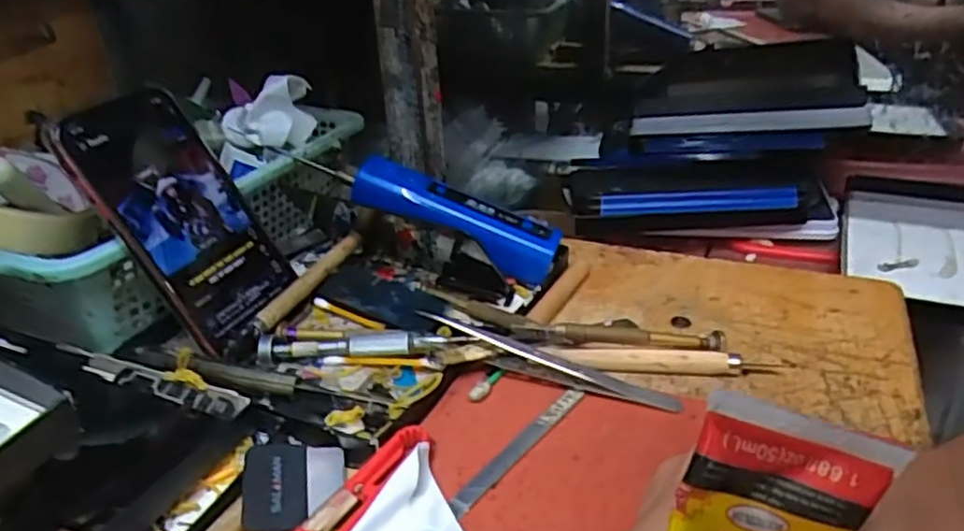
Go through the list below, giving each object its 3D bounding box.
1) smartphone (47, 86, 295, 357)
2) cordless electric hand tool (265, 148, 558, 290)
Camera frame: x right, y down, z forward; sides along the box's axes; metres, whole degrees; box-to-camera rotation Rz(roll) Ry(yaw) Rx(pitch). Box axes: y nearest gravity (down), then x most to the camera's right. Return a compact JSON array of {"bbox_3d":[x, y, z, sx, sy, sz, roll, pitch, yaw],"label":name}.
[{"bbox_3d":[-0.152,-0.026,0.364,0.007,0.130,0.069,-18,20,39],"label":"smartphone"},{"bbox_3d":[-0.042,-0.040,0.442,0.186,0.034,0.027,23,33,7],"label":"cordless electric hand tool"}]

